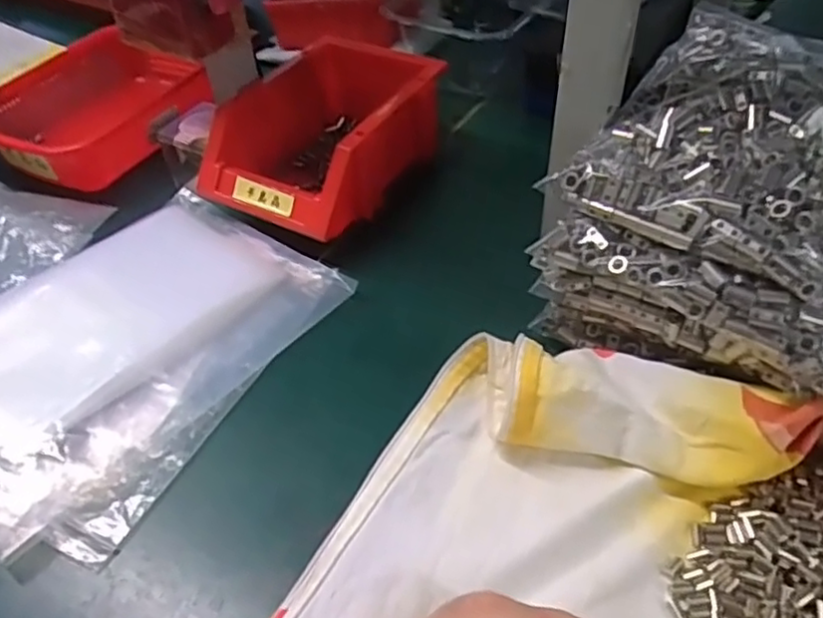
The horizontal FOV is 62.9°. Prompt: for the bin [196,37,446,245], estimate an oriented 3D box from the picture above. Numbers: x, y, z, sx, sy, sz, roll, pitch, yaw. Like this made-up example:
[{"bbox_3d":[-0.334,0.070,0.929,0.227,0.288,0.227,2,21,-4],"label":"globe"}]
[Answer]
[{"bbox_3d":[-0.071,-0.137,0.538,0.129,0.081,0.175,24,51,23],"label":"bin"}]

